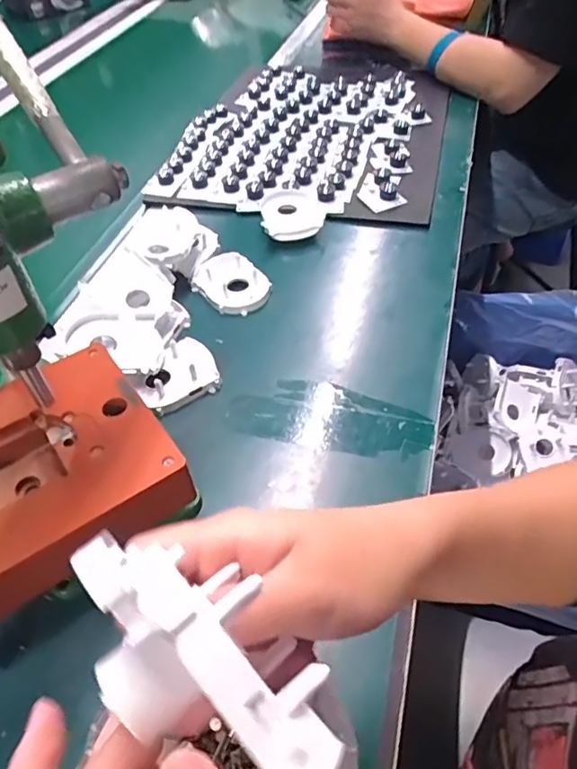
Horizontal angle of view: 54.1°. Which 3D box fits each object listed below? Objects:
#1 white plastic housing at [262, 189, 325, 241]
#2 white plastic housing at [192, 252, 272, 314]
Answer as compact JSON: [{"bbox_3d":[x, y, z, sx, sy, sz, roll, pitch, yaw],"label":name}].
[{"bbox_3d":[0.005,-0.199,0.668,0.070,0.029,0.080,-5,48,1],"label":"white plastic housing"},{"bbox_3d":[-0.060,-0.108,0.596,0.061,0.021,0.085,-37,55,-25],"label":"white plastic housing"}]

